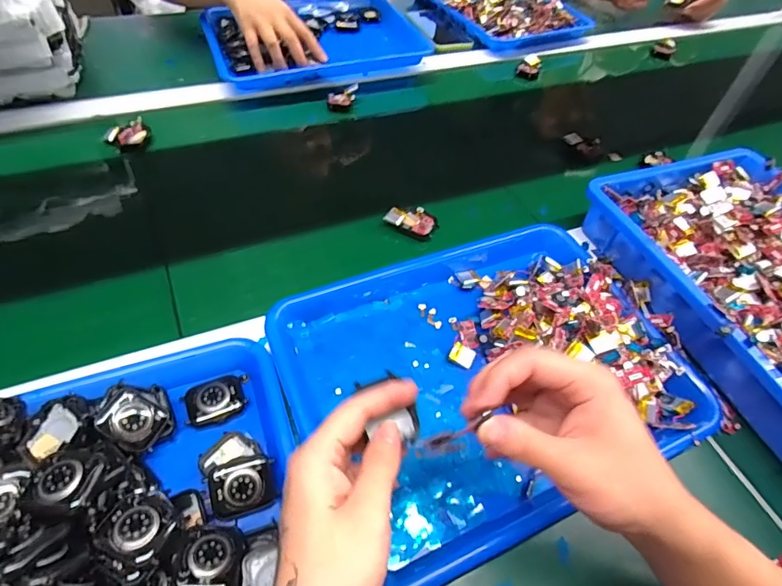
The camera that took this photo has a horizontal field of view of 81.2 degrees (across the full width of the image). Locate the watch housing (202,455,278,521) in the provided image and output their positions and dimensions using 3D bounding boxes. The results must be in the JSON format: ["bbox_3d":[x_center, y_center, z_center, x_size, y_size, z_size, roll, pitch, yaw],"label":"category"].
[{"bbox_3d":[-0.104,0.135,0.318,0.045,0.010,0.035,-11,55,-14],"label":"watch housing"}]

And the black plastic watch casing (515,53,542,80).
[{"bbox_3d":[0.239,-0.391,0.788,0.041,0.026,0.041,18,53,7],"label":"black plastic watch casing"}]

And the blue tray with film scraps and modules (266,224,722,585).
[{"bbox_3d":[0.081,0.057,0.394,0.321,0.038,0.257,-18,57,-18],"label":"blue tray with film scraps and modules"}]

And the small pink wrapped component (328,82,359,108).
[{"bbox_3d":[-0.071,-0.292,0.677,0.044,0.019,0.031,2,53,-5],"label":"small pink wrapped component"}]

